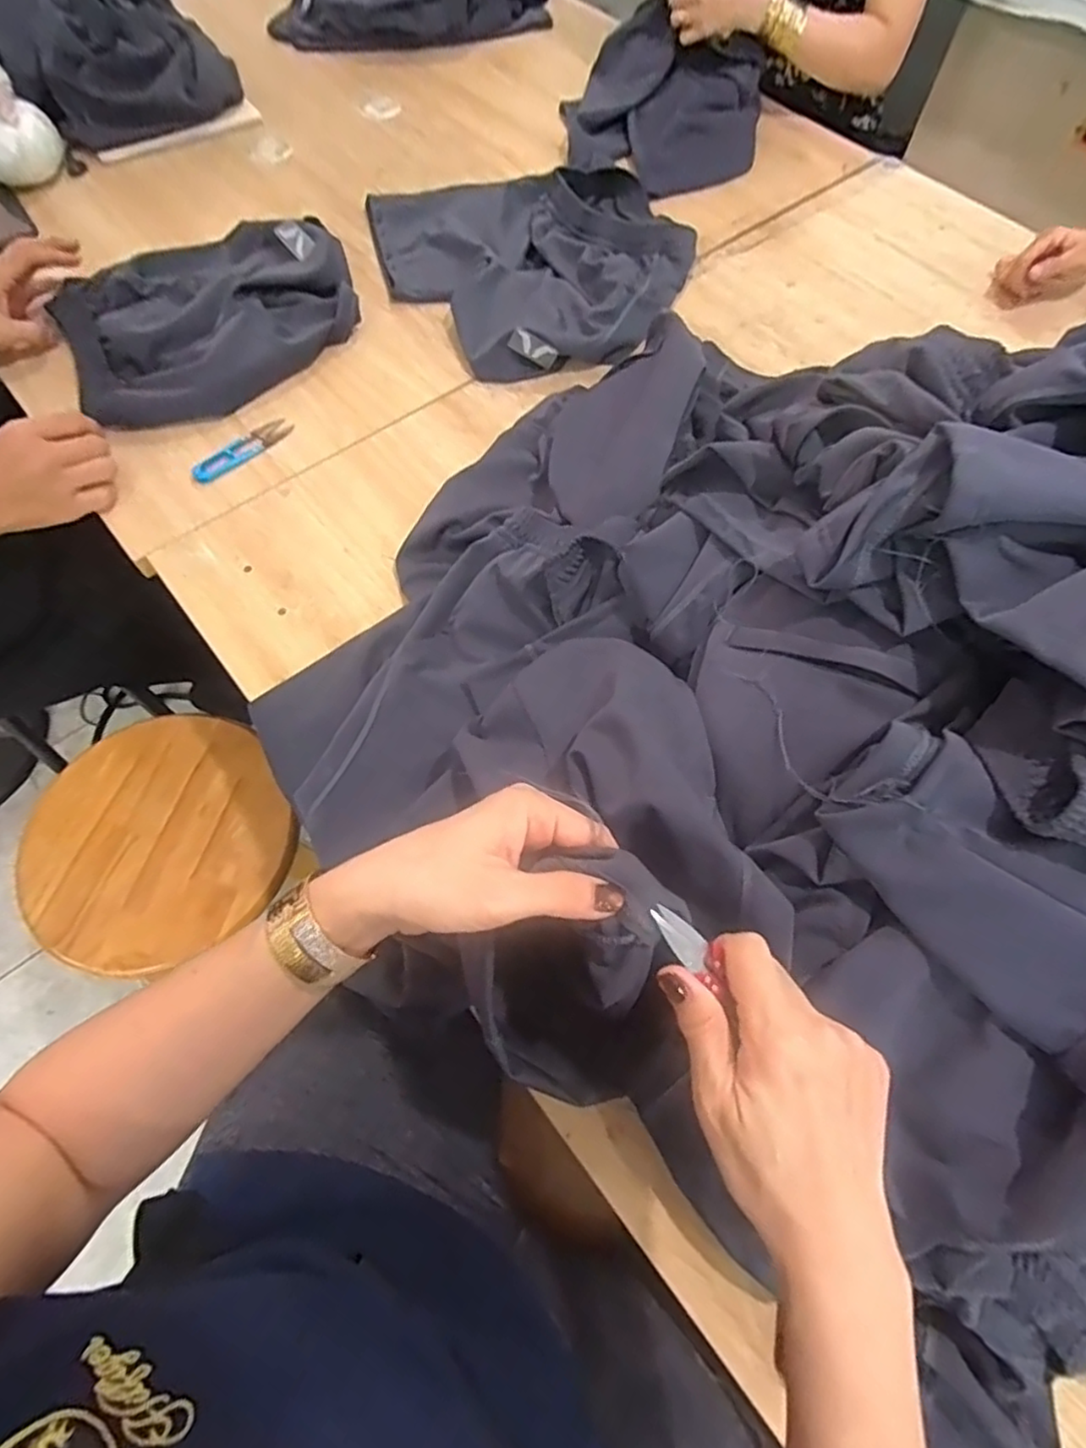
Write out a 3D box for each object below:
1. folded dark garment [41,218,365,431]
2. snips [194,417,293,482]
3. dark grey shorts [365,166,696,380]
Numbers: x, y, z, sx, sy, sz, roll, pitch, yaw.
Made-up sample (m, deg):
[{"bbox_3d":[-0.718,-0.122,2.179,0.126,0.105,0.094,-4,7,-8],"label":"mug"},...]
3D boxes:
[{"bbox_3d":[-0.404,-0.510,0.800,0.343,0.040,0.308,-25,67,-11],"label":"folded dark garment"},{"bbox_3d":[-0.334,-0.306,0.726,0.032,0.008,0.122,41,71,17],"label":"snips"},{"bbox_3d":[-0.008,-0.599,0.840,0.416,0.040,0.394,-7,65,-4],"label":"dark grey shorts"}]

